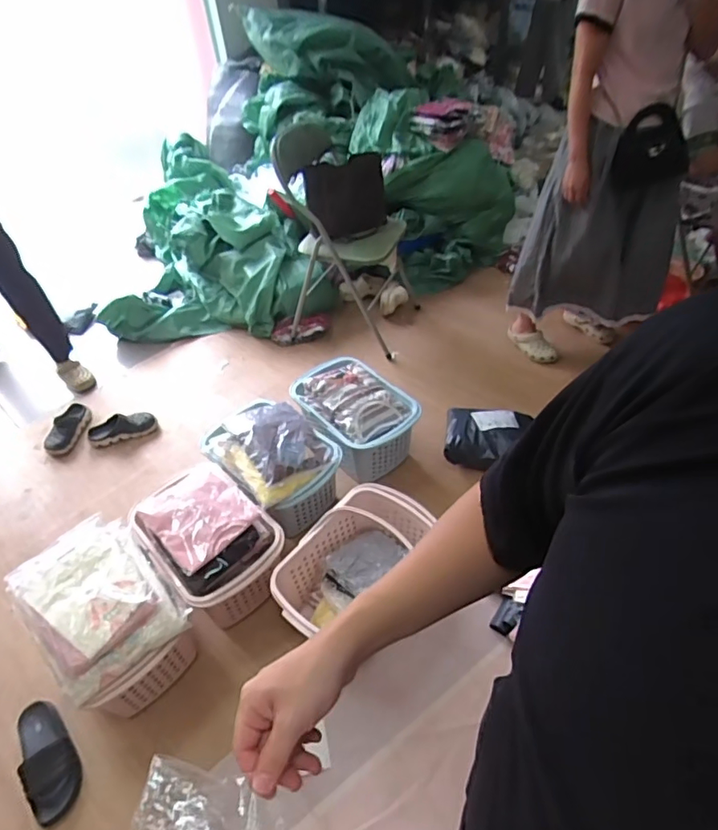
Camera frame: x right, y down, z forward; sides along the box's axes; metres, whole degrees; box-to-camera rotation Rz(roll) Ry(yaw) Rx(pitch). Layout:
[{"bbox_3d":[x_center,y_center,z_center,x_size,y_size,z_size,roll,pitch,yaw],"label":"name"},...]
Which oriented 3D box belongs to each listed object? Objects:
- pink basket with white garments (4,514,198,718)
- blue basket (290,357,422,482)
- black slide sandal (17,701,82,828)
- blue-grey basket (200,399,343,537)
[{"bbox_3d":[-0.625,0.525,1.323,0.295,0.354,0.366,-35,52,-27],"label":"pink basket with white garments"},{"bbox_3d":[-0.016,-0.006,1.831,0.325,0.235,0.422,-27,49,-21],"label":"blue basket"},{"bbox_3d":[-0.761,0.820,1.253,0.112,0.054,0.279,-33,51,-25],"label":"black slide sandal"},{"bbox_3d":[-0.253,0.165,1.671,0.395,0.261,0.327,33,55,32],"label":"blue-grey basket"}]

